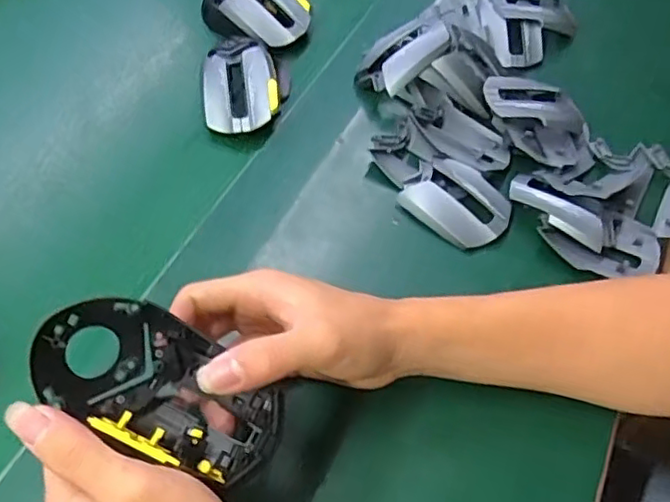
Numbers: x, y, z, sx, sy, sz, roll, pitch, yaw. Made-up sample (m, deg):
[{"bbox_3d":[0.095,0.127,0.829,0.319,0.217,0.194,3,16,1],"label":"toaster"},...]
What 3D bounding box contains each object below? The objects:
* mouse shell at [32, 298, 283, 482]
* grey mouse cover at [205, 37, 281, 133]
[{"bbox_3d":[-0.081,0.065,0.308,0.117,0.052,0.070,17,86,3],"label":"mouse shell"},{"bbox_3d":[-0.079,-0.136,0.527,0.059,0.032,0.086,-7,56,-2],"label":"grey mouse cover"}]

